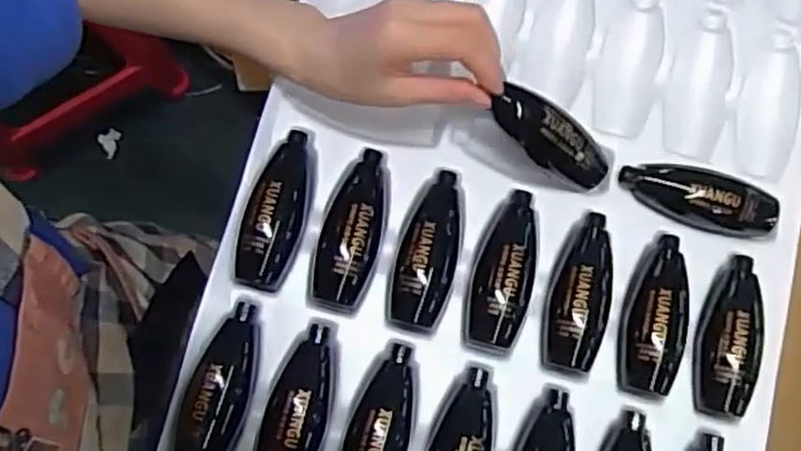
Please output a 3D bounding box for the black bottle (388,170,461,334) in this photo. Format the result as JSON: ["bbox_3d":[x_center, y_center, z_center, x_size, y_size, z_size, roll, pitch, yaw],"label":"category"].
[{"bbox_3d":[0.018,0.013,0.441,0.036,0.022,0.102,14,79,-1],"label":"black bottle"}]

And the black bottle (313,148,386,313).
[{"bbox_3d":[-0.031,0.000,0.437,0.037,0.024,0.101,13,79,-1],"label":"black bottle"}]

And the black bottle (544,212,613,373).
[{"bbox_3d":[0.115,0.040,0.439,0.037,0.022,0.099,14,79,-1],"label":"black bottle"}]

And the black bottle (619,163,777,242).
[{"bbox_3d":[0.195,-0.019,0.452,0.104,0.019,0.036,17,79,-1],"label":"black bottle"}]

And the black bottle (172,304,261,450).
[{"bbox_3d":[-0.107,0.096,0.417,0.037,0.016,0.099,15,79,-1],"label":"black bottle"}]

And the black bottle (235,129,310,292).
[{"bbox_3d":[-0.075,-0.011,0.436,0.030,0.024,0.100,17,79,-1],"label":"black bottle"}]

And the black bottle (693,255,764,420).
[{"bbox_3d":[0.209,0.068,0.437,0.038,0.017,0.100,19,79,0],"label":"black bottle"}]

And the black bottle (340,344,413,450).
[{"bbox_3d":[-0.012,0.119,0.408,0.037,0.019,0.100,18,79,-1],"label":"black bottle"}]

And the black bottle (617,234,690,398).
[{"bbox_3d":[0.162,0.054,0.439,0.041,0.019,0.101,13,79,-1],"label":"black bottle"}]

